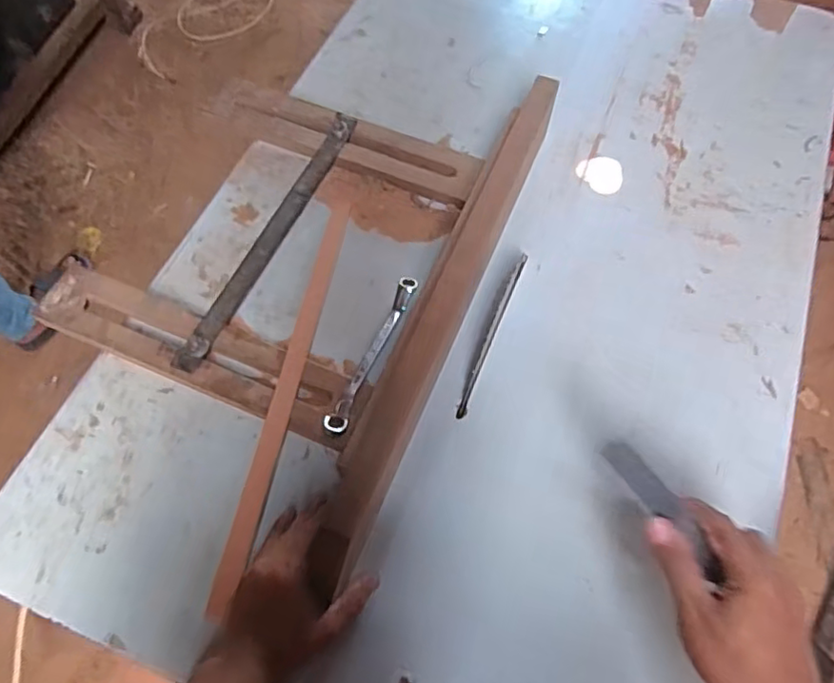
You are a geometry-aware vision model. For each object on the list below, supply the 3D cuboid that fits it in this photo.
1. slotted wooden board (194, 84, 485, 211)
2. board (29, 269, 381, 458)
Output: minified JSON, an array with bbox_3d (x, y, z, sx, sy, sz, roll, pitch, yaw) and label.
[{"bbox_3d":[-0.100,-0.270,0.827,0.371,0.028,0.085,21,68,9],"label":"slotted wooden board"},{"bbox_3d":[-0.239,0.011,0.685,0.387,0.028,0.081,22,68,9],"label":"board"}]

